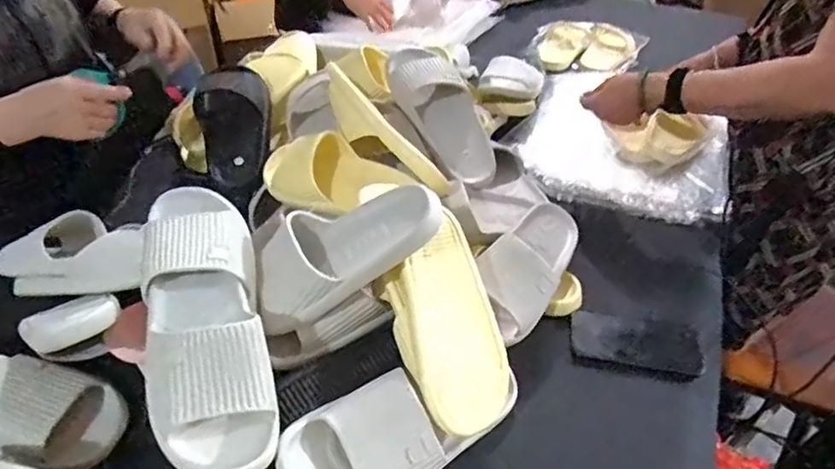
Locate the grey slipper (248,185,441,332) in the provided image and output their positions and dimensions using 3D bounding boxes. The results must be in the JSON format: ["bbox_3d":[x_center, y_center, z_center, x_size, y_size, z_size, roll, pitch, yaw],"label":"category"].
[{"bbox_3d":[-0.081,0.012,0.633,0.217,0.075,0.094,-26,40,11],"label":"grey slipper"}]

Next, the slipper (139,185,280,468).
[{"bbox_3d":[-0.216,0.073,0.585,0.113,0.065,0.322,-12,61,-16],"label":"slipper"}]

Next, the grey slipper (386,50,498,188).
[{"bbox_3d":[0.044,-0.195,0.930,0.117,0.088,0.261,-25,77,-28],"label":"grey slipper"}]

